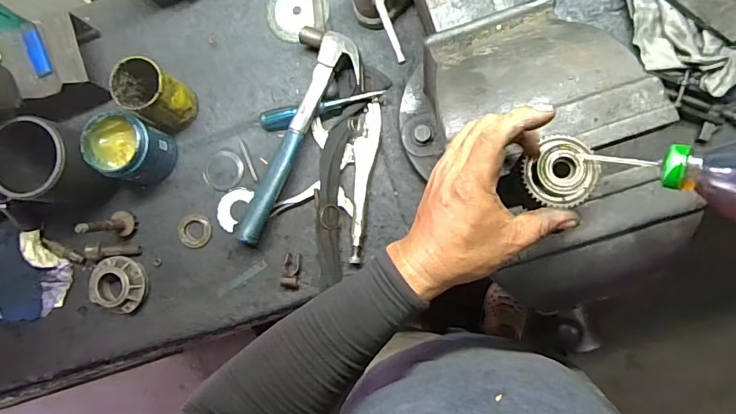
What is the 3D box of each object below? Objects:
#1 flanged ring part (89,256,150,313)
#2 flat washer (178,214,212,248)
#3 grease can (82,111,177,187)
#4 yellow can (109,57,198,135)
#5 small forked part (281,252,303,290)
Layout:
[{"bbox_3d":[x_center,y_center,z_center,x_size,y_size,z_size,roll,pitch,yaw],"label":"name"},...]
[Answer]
[{"bbox_3d":[-0.386,0.120,0.726,0.087,0.026,0.084,-4,84,6],"label":"flanged ring part"},{"bbox_3d":[-0.269,0.036,0.730,0.052,0.009,0.049,-1,84,6],"label":"flat washer"},{"bbox_3d":[-0.349,-0.081,0.692,0.089,0.101,0.084,-1,84,6],"label":"grease can"},{"bbox_3d":[-0.314,-0.161,0.693,0.079,0.112,0.076,-1,84,6],"label":"yellow can"},{"bbox_3d":[-0.115,0.096,0.701,0.027,0.023,0.052,5,84,6],"label":"small forked part"}]

